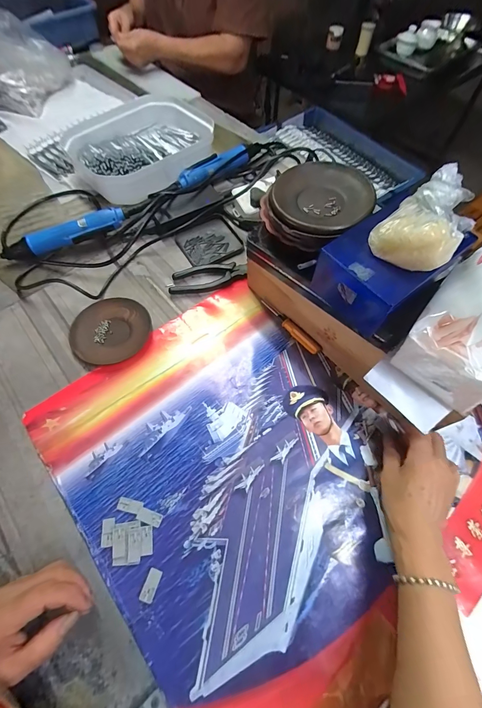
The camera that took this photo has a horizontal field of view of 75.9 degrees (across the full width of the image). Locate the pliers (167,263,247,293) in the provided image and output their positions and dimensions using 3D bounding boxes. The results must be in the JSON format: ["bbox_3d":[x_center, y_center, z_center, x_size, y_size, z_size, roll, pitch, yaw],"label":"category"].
[{"bbox_3d":[-0.055,-0.130,0.518,0.132,0.010,0.043,-15,63,-7],"label":"pliers"}]

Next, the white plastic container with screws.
[{"bbox_3d":[-0.190,-0.423,0.639,0.272,0.067,0.234,-34,67,-16],"label":"white plastic container with screws"}]

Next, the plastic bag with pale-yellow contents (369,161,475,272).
[{"bbox_3d":[0.169,-0.123,0.282,0.066,0.048,0.078,33,67,16],"label":"plastic bag with pale-yellow contents"}]

